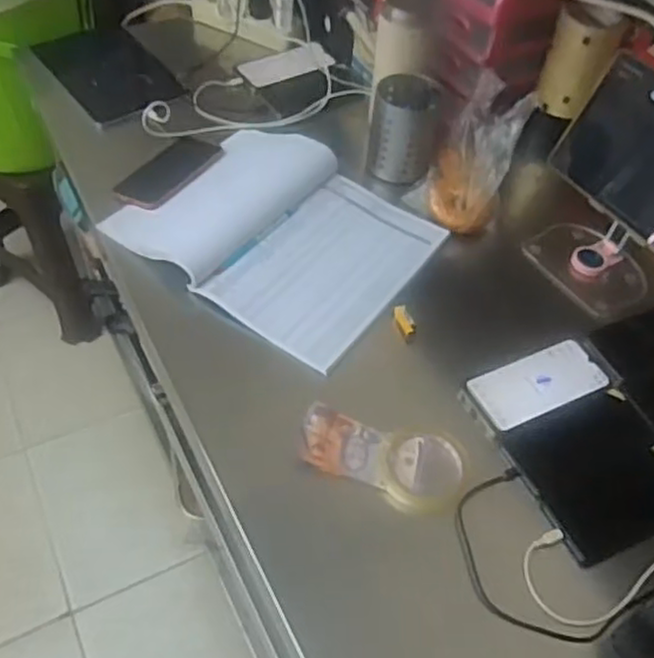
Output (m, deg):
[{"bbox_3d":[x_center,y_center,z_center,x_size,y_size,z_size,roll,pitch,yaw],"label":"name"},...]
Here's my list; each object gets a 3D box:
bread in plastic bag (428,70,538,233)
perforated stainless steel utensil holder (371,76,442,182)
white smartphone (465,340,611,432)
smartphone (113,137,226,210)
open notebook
[{"bbox_3d":[0.204,-0.239,0.951,0.101,0.068,0.220,19,89,10],"label":"bread in plastic bag"},{"bbox_3d":[0.110,-0.277,0.998,0.097,0.123,0.096,9,51,2],"label":"perforated stainless steel utensil holder"},{"bbox_3d":[0.239,0.062,0.798,0.153,0.013,0.073,-18,55,-18],"label":"white smartphone"},{"bbox_3d":[-0.222,-0.224,0.994,0.083,0.015,0.165,28,54,16],"label":"smartphone"},{"bbox_3d":[-0.062,-0.130,0.923,0.354,0.029,0.303,31,56,19],"label":"open notebook"}]

